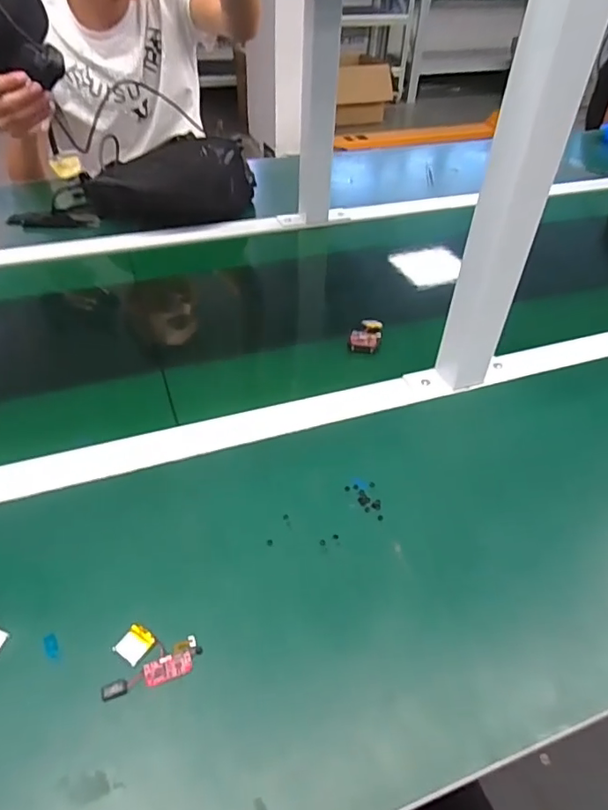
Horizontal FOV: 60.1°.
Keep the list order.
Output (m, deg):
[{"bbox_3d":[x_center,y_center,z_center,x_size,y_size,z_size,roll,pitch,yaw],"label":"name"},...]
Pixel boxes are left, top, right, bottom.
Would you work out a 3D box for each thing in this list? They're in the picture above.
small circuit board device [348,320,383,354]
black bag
[{"bbox_3d":[0.073,-0.083,0.624,0.035,0.016,0.047,11,45,6],"label":"small circuit board device"},{"bbox_3d":[-0.214,-0.367,0.862,0.270,0.100,0.129,-10,44,-13],"label":"black bag"}]

